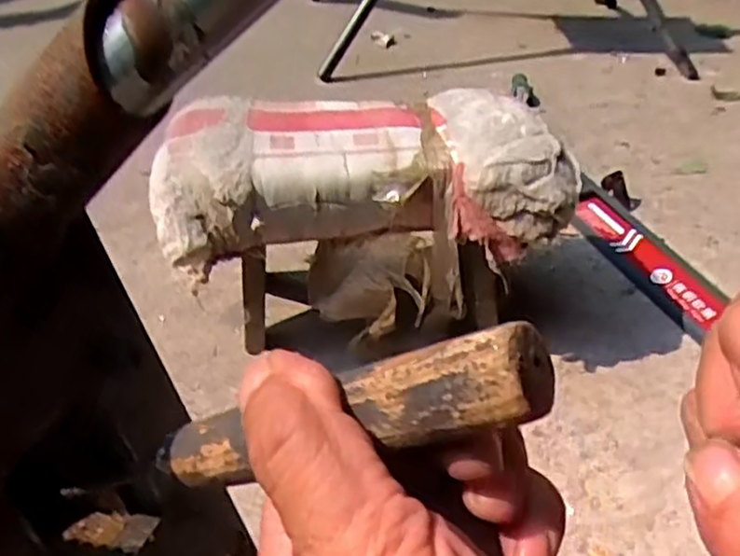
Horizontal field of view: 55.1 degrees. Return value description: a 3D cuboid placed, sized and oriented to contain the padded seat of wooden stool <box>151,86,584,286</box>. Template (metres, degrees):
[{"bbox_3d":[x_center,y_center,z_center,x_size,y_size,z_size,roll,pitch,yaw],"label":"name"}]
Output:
[{"bbox_3d":[-0.005,-0.096,0.624,0.346,0.078,0.173,-3,37,-8],"label":"padded seat of wooden stool"}]

